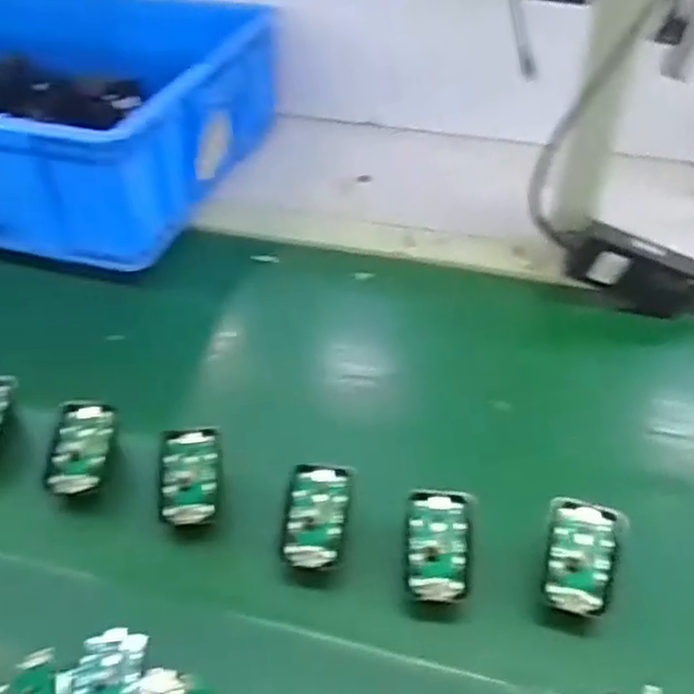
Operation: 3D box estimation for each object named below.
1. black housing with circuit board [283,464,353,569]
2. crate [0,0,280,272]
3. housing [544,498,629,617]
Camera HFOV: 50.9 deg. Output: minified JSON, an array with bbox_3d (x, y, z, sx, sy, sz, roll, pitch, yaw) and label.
[{"bbox_3d":[-0.020,0.110,0.479,0.040,0.018,0.069,6,44,3],"label":"black housing with circuit board"},{"bbox_3d":[-0.450,-0.311,0.848,0.643,0.130,0.429,11,45,8],"label":"crate"},{"bbox_3d":[0.147,0.133,0.460,0.043,0.018,0.070,14,60,17],"label":"housing"}]

